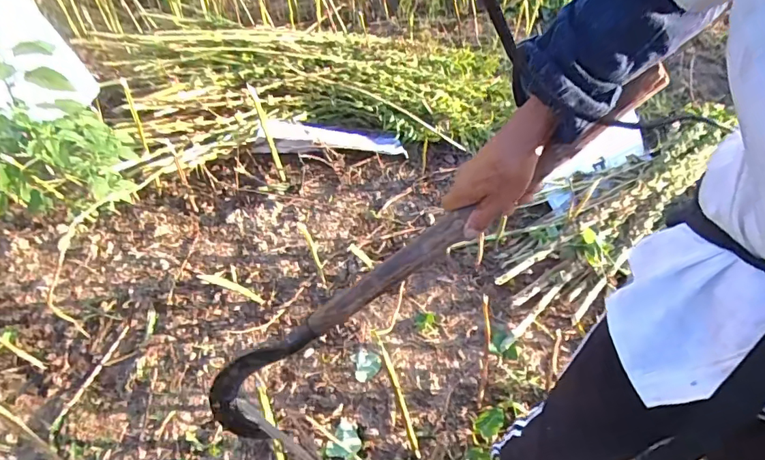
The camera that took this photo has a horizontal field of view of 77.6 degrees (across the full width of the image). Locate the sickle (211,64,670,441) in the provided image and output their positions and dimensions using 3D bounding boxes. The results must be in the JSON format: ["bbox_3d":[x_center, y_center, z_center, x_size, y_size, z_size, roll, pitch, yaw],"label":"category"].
[{"bbox_3d":[0.005,0.072,0.558,0.690,0.099,0.052,-39,50,22],"label":"sickle"}]

